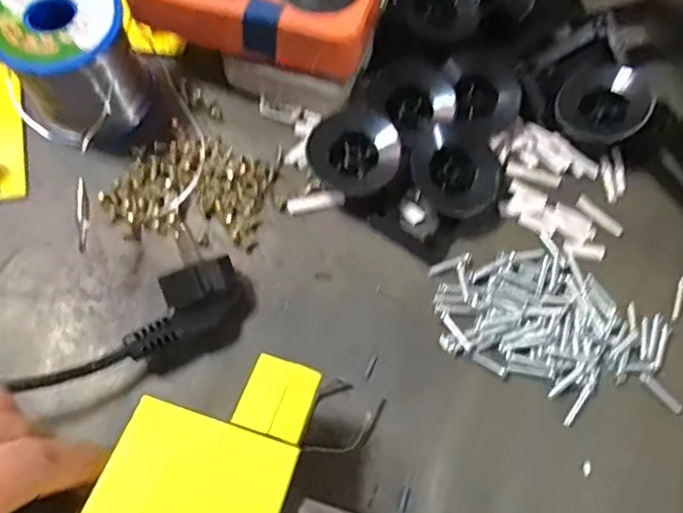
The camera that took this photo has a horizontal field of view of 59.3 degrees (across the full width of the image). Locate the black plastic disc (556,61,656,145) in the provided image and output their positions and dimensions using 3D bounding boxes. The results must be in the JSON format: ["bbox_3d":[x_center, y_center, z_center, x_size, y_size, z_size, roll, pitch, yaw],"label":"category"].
[{"bbox_3d":[0.149,-0.089,0.341,0.052,0.007,0.050,-2,77,8],"label":"black plastic disc"}]

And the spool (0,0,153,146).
[{"bbox_3d":[-0.141,-0.105,0.313,0.061,0.061,0.062,-41,75,-17],"label":"spool"}]

